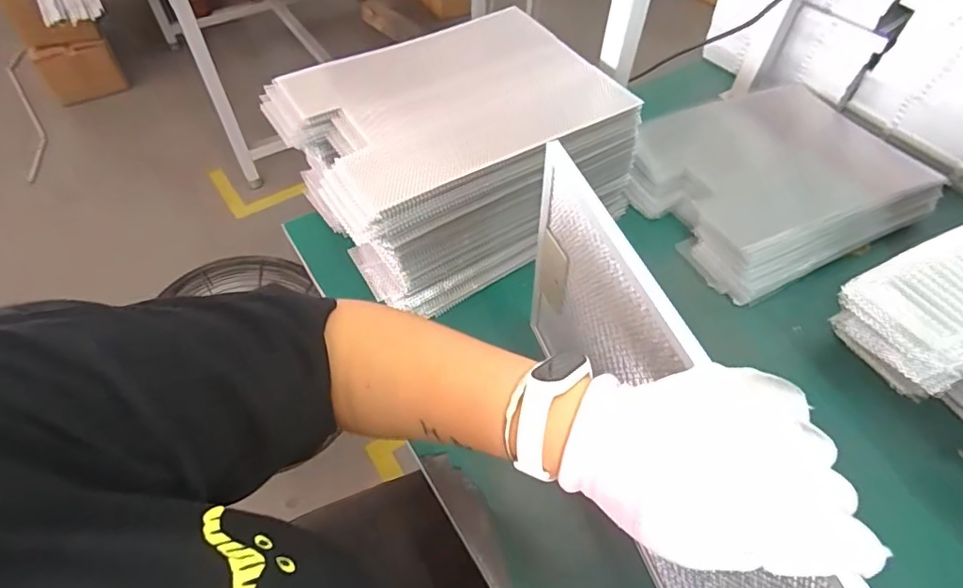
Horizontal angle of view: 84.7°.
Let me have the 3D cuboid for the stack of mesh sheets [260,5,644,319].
[{"bbox_3d":[-0.028,-0.171,0.651,0.355,0.172,0.263,-28,58,-20],"label":"stack of mesh sheets"}]

